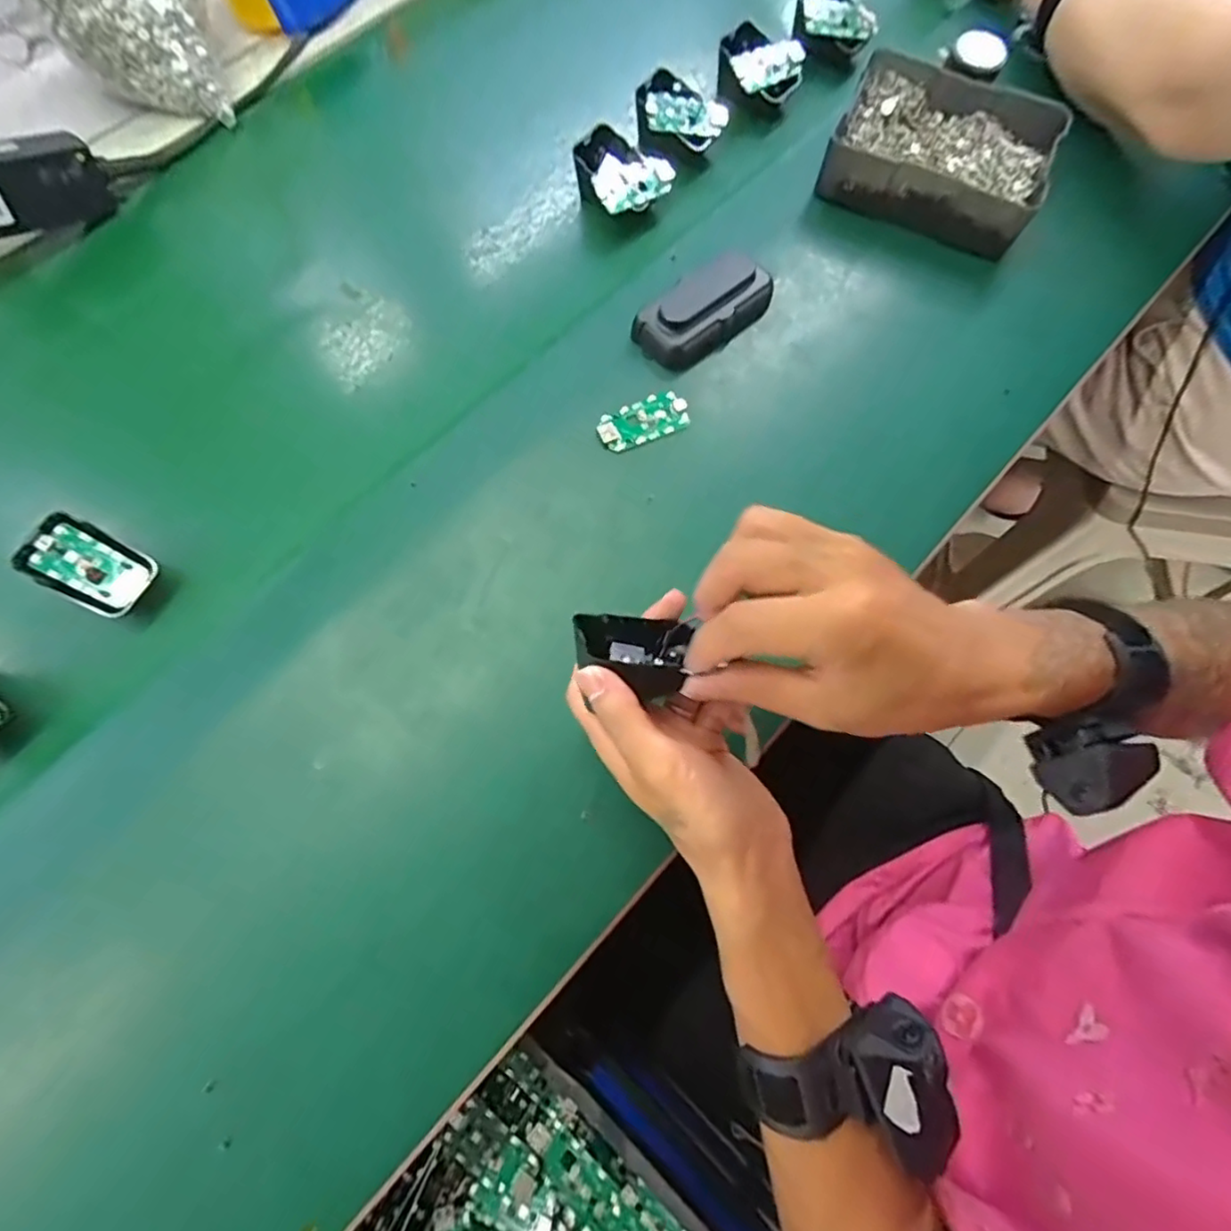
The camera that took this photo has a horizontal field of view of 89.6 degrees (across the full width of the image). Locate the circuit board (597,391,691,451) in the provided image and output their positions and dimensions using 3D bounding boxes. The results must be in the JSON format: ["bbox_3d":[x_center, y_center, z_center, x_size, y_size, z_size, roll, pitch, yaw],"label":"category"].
[{"bbox_3d":[0.019,-0.135,0.433,0.063,0.010,0.031,-22,72,-6],"label":"circuit board"}]

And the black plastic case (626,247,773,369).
[{"bbox_3d":[0.065,-0.222,0.451,0.058,0.030,0.105,42,77,14],"label":"black plastic case"}]

